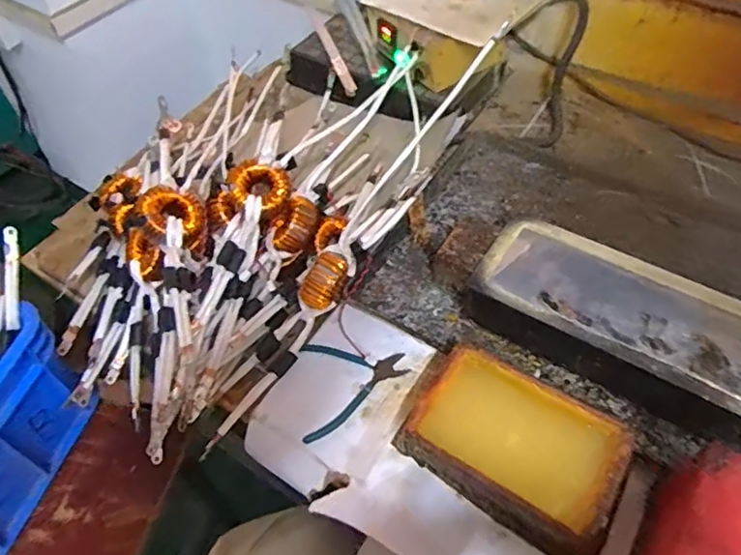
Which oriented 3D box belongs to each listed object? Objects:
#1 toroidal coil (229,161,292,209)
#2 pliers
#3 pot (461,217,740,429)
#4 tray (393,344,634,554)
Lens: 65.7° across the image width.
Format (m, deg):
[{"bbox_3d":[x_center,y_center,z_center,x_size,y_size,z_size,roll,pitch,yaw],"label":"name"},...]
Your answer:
[{"bbox_3d":[-0.143,-0.121,0.738,0.074,0.027,0.059,19,80,-8],"label":"toroidal coil"},{"bbox_3d":[-0.017,0.128,0.680,0.125,0.010,0.120,-7,54,-2],"label":"pliers"},{"bbox_3d":[0.288,0.062,0.671,0.338,0.096,0.160,26,60,20],"label":"pot"},{"bbox_3d":[0.151,0.176,0.598,0.230,0.072,0.143,32,62,23],"label":"tray"}]

